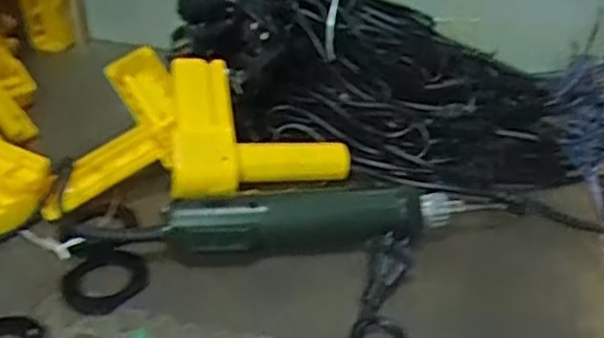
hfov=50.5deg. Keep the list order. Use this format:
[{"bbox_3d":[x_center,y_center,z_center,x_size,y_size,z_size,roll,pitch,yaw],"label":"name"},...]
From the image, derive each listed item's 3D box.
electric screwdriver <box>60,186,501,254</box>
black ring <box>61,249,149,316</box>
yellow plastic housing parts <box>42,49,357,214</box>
[{"bbox_3d":[0.000,0.038,0.477,0.302,0.033,0.041,-3,36,-8],"label":"electric screwdriver"},{"bbox_3d":[-0.139,0.077,0.448,0.056,0.005,0.054,2,35,-1],"label":"black ring"},{"bbox_3d":[-0.077,-0.022,0.514,0.220,0.086,0.133,8,36,8],"label":"yellow plastic housing parts"}]

